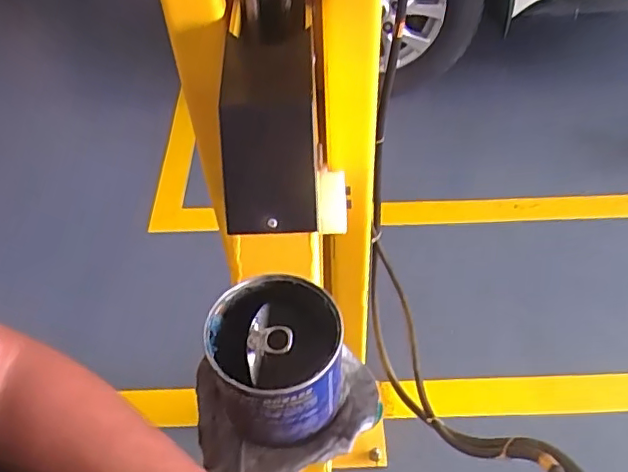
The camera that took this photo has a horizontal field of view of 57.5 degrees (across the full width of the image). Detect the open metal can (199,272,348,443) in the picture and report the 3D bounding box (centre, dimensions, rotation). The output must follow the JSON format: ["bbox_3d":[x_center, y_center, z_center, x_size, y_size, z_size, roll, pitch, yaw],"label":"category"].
[{"bbox_3d":[-0.029,0.099,0.449,0.099,0.098,0.099,-2,50,2],"label":"open metal can"}]

